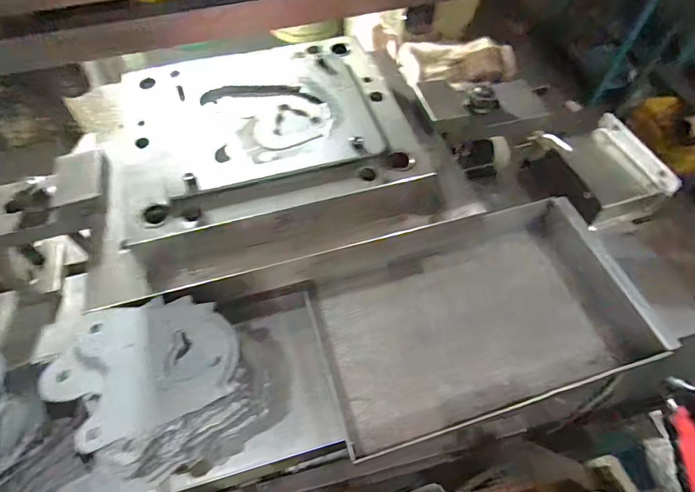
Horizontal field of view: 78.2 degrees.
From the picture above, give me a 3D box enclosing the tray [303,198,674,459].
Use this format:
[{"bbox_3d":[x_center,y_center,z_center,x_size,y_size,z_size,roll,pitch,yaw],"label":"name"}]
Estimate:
[{"bbox_3d":[0.154,0.078,0.553,0.417,0.061,0.262,-14,57,-8],"label":"tray"}]

